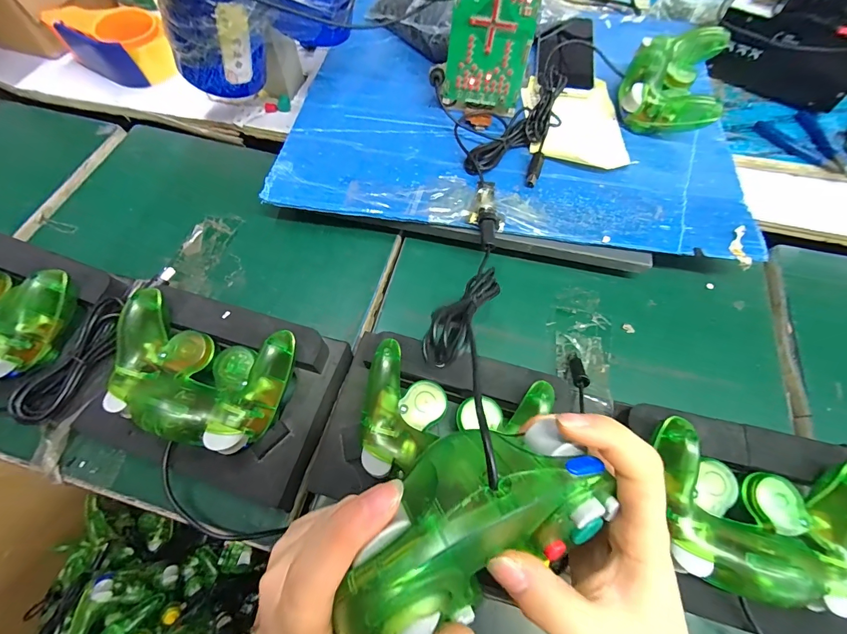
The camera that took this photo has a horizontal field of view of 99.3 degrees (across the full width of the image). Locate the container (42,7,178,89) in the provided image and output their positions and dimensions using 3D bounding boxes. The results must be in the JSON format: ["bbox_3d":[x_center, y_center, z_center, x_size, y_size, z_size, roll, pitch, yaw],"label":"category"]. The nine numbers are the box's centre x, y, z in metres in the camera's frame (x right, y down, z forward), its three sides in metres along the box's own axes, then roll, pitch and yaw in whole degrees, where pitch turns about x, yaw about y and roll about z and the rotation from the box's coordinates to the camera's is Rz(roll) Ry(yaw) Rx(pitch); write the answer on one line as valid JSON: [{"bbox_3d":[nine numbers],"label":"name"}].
[{"bbox_3d":[-0.421,-0.378,0.497,0.138,0.067,0.082,23,70,6],"label":"container"}]

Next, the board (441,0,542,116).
[{"bbox_3d":[0.074,-0.296,0.401,0.089,0.117,0.010,11,43,0],"label":"board"}]

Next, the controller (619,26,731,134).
[{"bbox_3d":[0.298,-0.285,0.434,0.105,0.051,0.134,25,71,7],"label":"controller"}]

